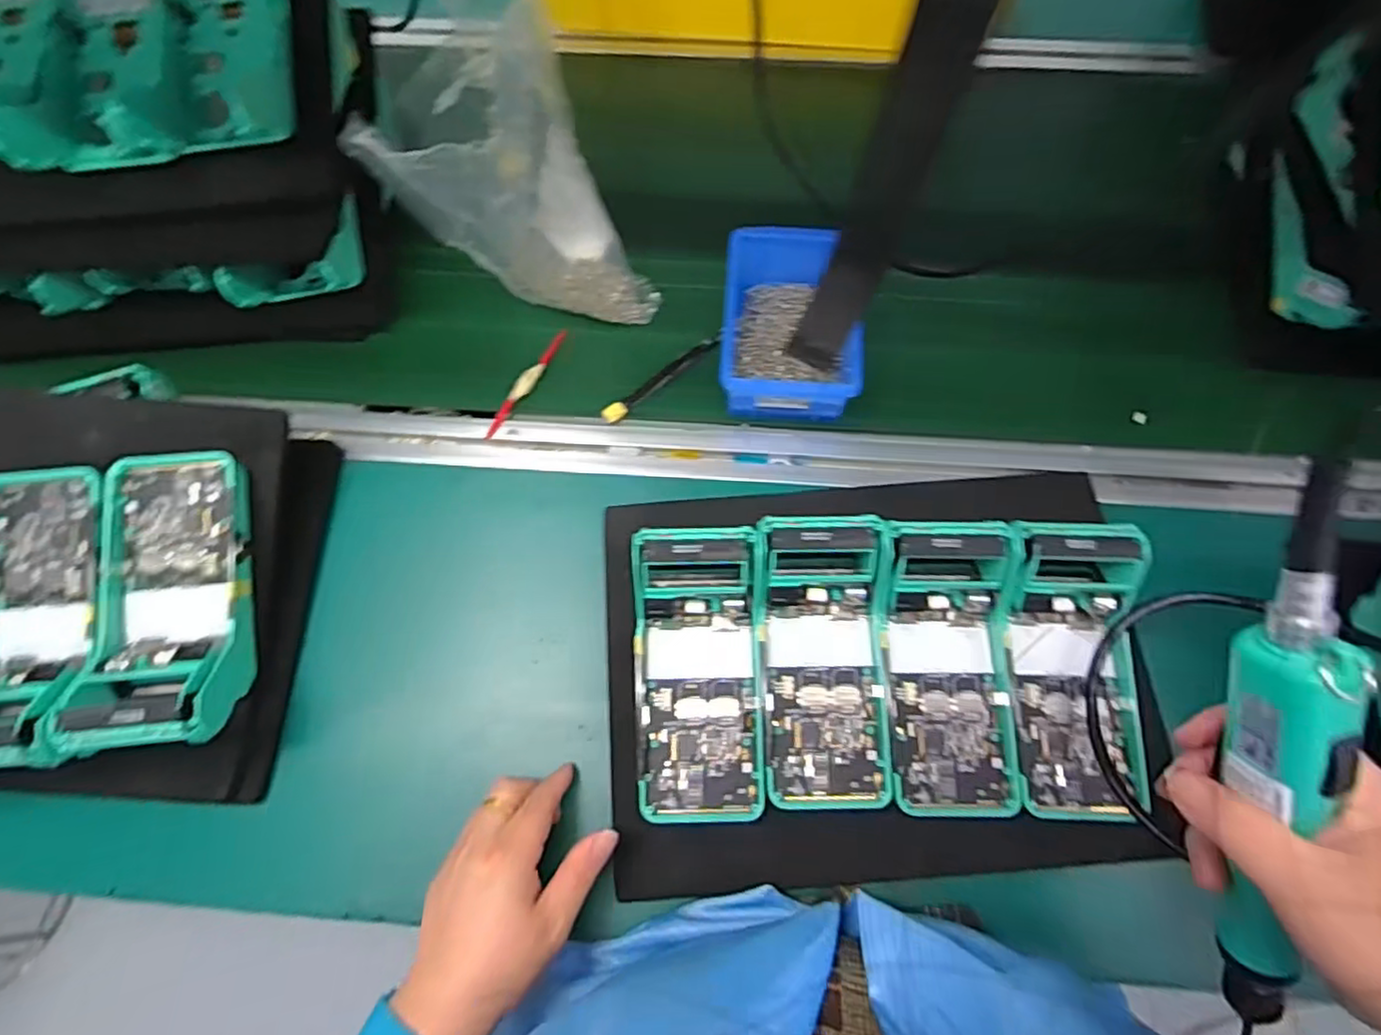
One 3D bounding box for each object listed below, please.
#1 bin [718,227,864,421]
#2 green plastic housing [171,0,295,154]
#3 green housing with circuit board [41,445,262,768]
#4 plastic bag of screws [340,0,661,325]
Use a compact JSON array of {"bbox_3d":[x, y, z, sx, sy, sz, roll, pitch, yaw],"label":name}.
[{"bbox_3d":[0.075,-0.146,0.509,0.104,0.052,0.141,2,69,1],"label":"bin"},{"bbox_3d":[-0.306,-0.312,0.444,0.075,0.051,0.171,-5,69,-1],"label":"green plastic housing"},{"bbox_3d":[-0.315,0.048,0.409,0.077,0.048,0.176,-6,69,-2],"label":"green housing with circuit board"},{"bbox_3d":[-0.114,-0.246,0.476,0.169,0.200,0.117,2,69,2],"label":"plastic bag of screws"}]

